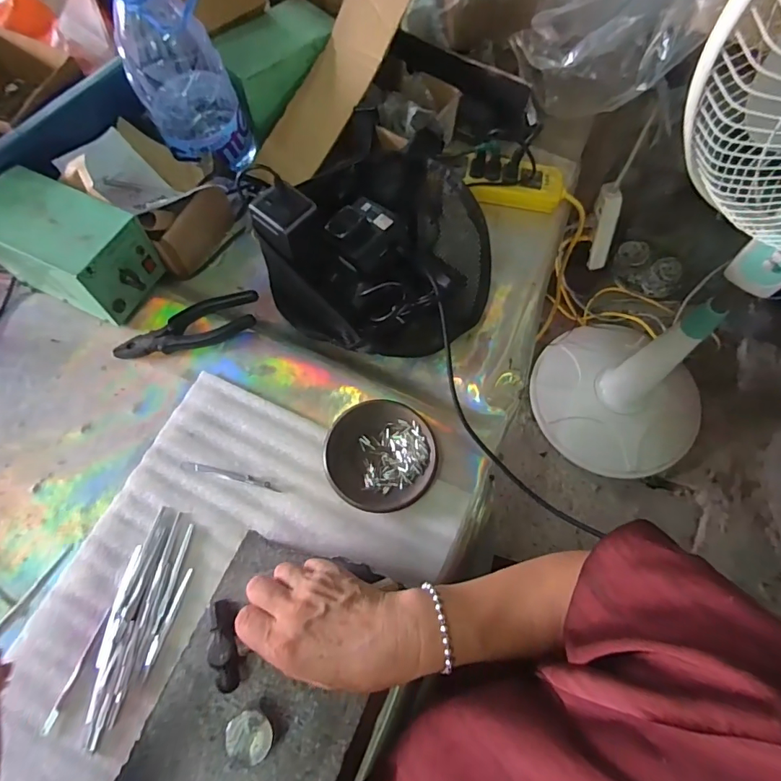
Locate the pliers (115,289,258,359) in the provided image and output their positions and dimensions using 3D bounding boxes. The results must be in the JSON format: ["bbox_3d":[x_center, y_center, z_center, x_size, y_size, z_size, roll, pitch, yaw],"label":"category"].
[{"bbox_3d":[-0.228,-0.068,0.525,0.163,0.016,0.050,-26,72,-10],"label":"pliers"}]

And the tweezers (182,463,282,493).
[{"bbox_3d":[-0.164,0.087,0.472,0.105,0.004,0.009,12,70,4],"label":"tweezers"}]

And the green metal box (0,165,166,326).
[{"bbox_3d":[-0.354,-0.158,0.507,0.164,0.110,0.095,24,71,10],"label":"green metal box"}]

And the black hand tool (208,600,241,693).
[{"bbox_3d":[-0.130,0.200,0.362,0.023,0.014,0.064,-9,76,-1],"label":"black hand tool"}]

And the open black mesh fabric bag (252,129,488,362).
[{"bbox_3d":[-0.010,-0.161,0.532,0.251,0.099,0.247,7,69,4],"label":"open black mesh fabric bag"}]

